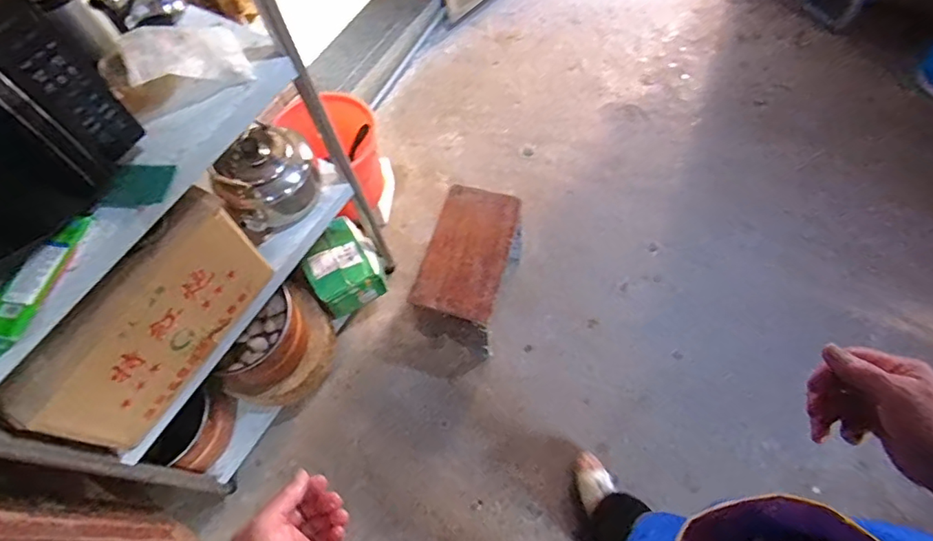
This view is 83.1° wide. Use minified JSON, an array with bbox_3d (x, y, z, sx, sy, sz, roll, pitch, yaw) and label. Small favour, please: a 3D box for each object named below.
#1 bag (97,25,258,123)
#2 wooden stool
[{"bbox_3d":[-0.489,-0.353,0.880,0.211,0.082,0.146,-28,63,-10],"label":"bag"},{"bbox_3d":[0.011,0.018,1.454,0.222,0.330,0.364,17,65,13],"label":"wooden stool"}]

